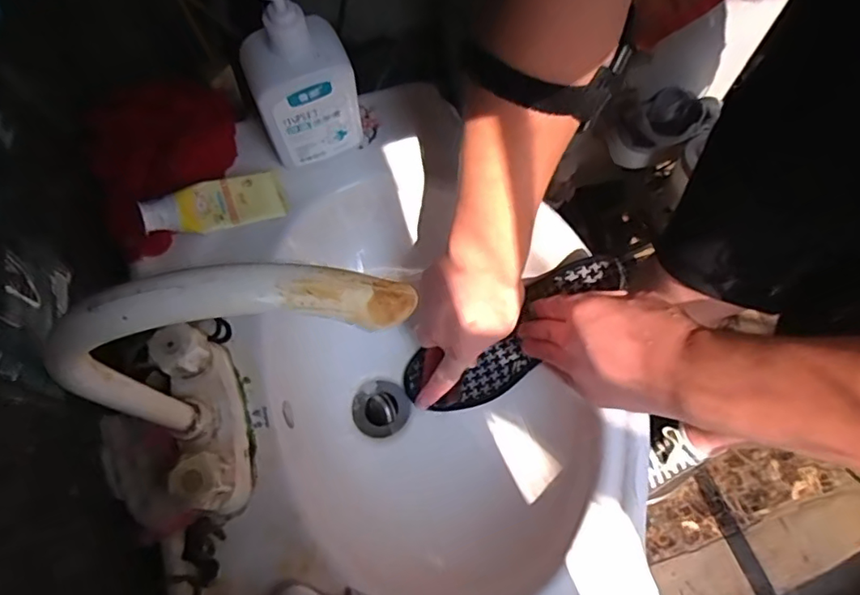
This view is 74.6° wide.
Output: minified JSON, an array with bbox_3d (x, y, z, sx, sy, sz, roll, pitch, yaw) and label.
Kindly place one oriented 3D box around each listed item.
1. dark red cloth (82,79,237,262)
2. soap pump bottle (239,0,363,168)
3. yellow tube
[{"bbox_3d":[-0.235,-0.124,0.493,0.094,0.058,0.167,3,68,3],"label":"dark red cloth"},{"bbox_3d":[-0.105,-0.178,0.453,0.079,0.188,0.046,-17,68,-5],"label":"soap pump bottle"},{"bbox_3d":[-0.191,-0.082,0.500,0.119,0.021,0.046,-19,67,-29],"label":"yellow tube"}]

